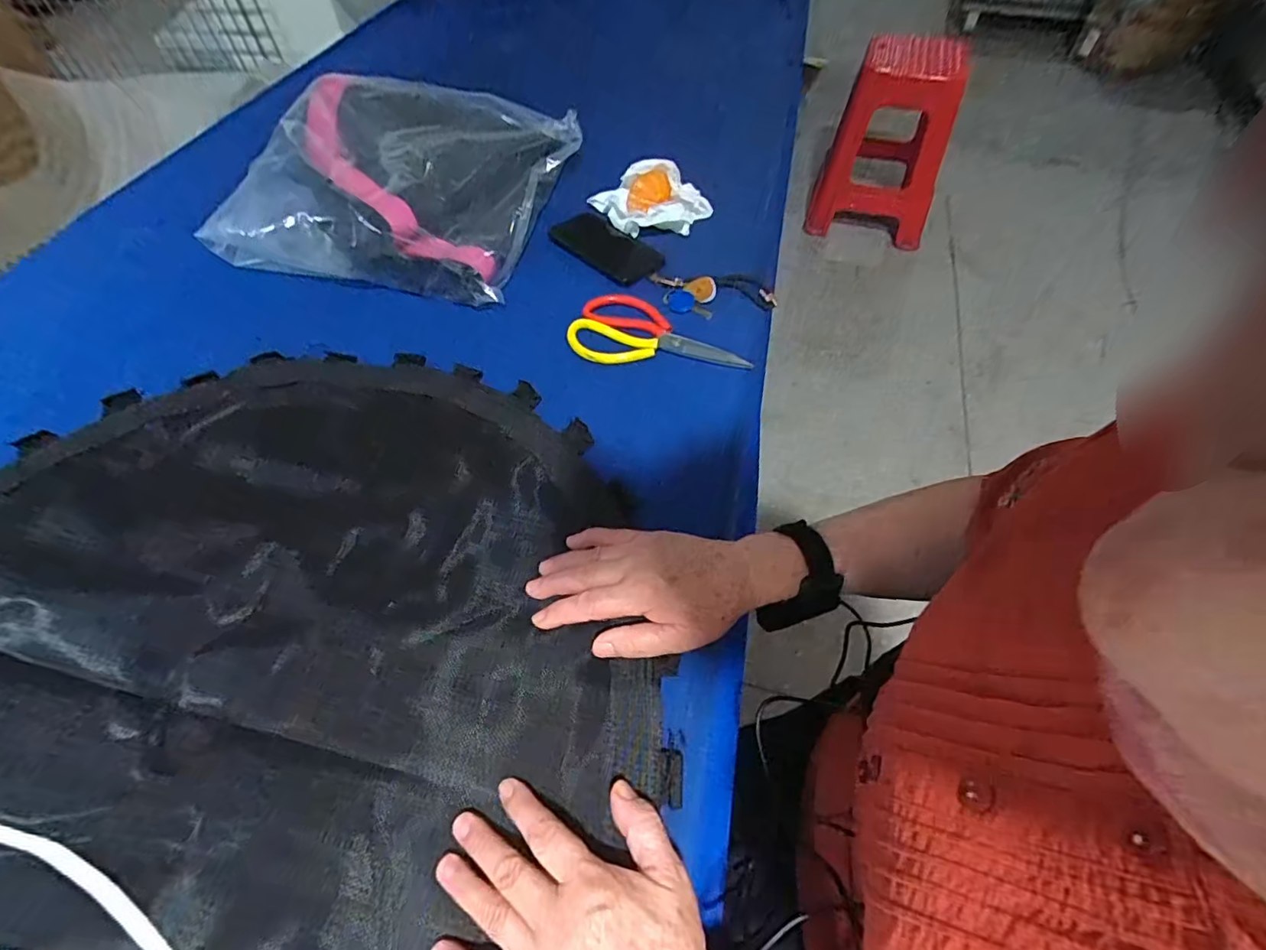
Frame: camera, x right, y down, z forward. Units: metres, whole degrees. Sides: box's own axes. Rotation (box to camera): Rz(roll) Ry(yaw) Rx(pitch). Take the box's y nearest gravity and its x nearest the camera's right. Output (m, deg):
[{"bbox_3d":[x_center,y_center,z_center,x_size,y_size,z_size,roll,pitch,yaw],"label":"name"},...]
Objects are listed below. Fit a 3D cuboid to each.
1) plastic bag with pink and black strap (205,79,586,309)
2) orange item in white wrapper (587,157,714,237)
[{"bbox_3d":[-0.313,-0.410,0.753,0.386,0.095,0.362,10,58,9],"label":"plastic bag with pink and black strap"},{"bbox_3d":[0.022,-0.385,0.764,0.171,0.049,0.100,7,58,8],"label":"orange item in white wrapper"}]

